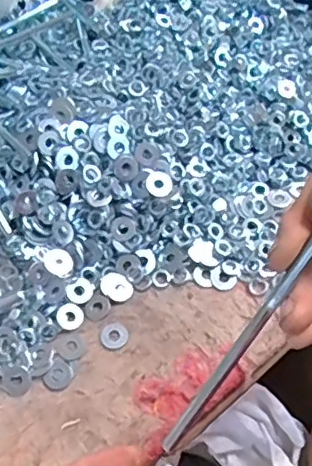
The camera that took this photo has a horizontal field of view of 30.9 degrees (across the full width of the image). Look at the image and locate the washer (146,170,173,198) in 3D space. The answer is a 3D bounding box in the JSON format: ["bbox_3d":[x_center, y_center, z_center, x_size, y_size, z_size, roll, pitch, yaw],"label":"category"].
[{"bbox_3d":[0.002,-0.036,0.411,0.020,0.004,0.018,44,85,6],"label":"washer"}]

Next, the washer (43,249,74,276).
[{"bbox_3d":[-0.071,0.021,0.414,0.021,0.004,0.019,44,64,4],"label":"washer"}]

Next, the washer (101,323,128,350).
[{"bbox_3d":[-0.029,0.071,0.392,0.019,0.004,0.019,0,57,0],"label":"washer"}]

